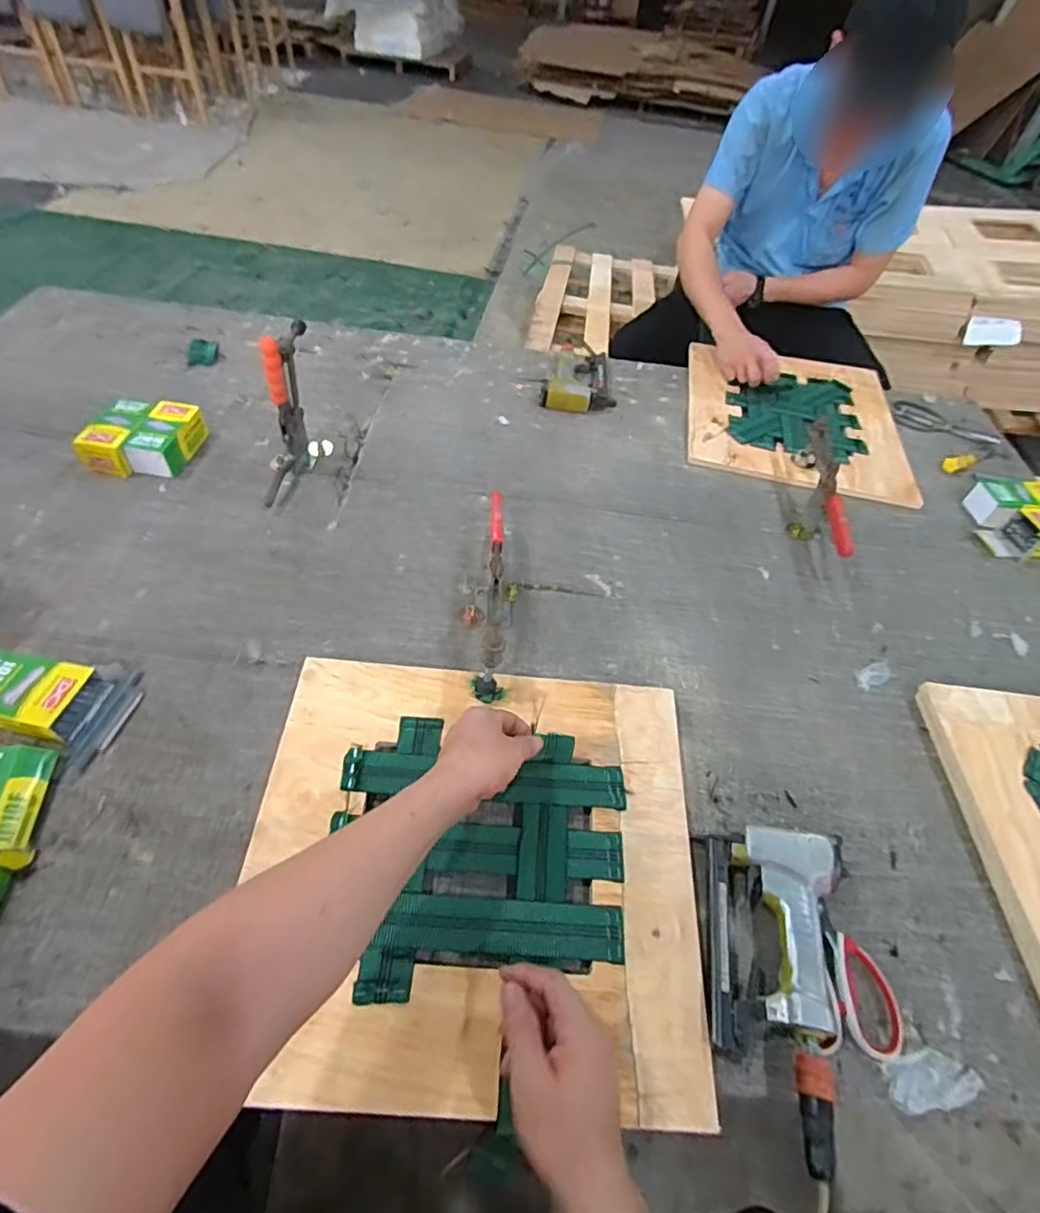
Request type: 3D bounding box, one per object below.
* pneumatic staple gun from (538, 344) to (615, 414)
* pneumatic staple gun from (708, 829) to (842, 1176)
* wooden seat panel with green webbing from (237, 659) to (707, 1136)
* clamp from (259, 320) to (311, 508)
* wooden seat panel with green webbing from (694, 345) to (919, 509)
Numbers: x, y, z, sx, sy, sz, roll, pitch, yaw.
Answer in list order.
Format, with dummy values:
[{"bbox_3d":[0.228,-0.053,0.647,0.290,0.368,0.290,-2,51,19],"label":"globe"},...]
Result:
[{"bbox_3d":[0.110,-0.453,1.156,0.142,0.040,0.186,3,50,-4],"label":"pneumatic staple gun"},{"bbox_3d":[0.228,0.322,0.518,0.114,0.046,0.244,13,50,4],"label":"pneumatic staple gun"},{"bbox_3d":[-0.043,0.238,0.575,0.426,0.017,0.397,6,50,-2],"label":"wooden seat panel with green webbing"},{"bbox_3d":[-0.351,-0.279,0.852,0.063,0.203,0.170,-1,51,-7],"label":"clamp"},{"bbox_3d":[0.533,-0.374,1.139,0.402,0.021,0.424,11,53,4],"label":"wooden seat panel with green webbing"}]

